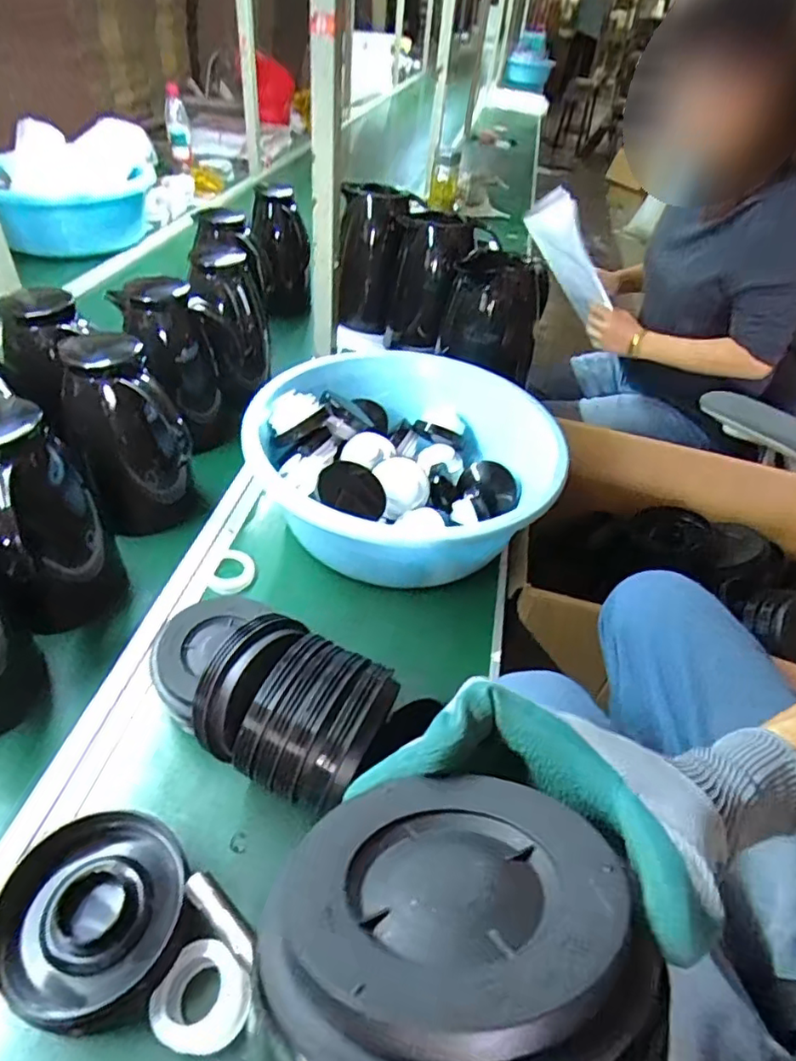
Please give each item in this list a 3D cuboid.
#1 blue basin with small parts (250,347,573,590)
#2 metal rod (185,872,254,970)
[{"bbox_3d":[0.007,-0.082,0.735,0.370,0.119,0.369,11,43,6],"label":"blue basin with small parts"},{"bbox_3d":[-0.116,0.255,0.390,0.067,0.010,0.015,33,49,26],"label":"metal rod"}]

